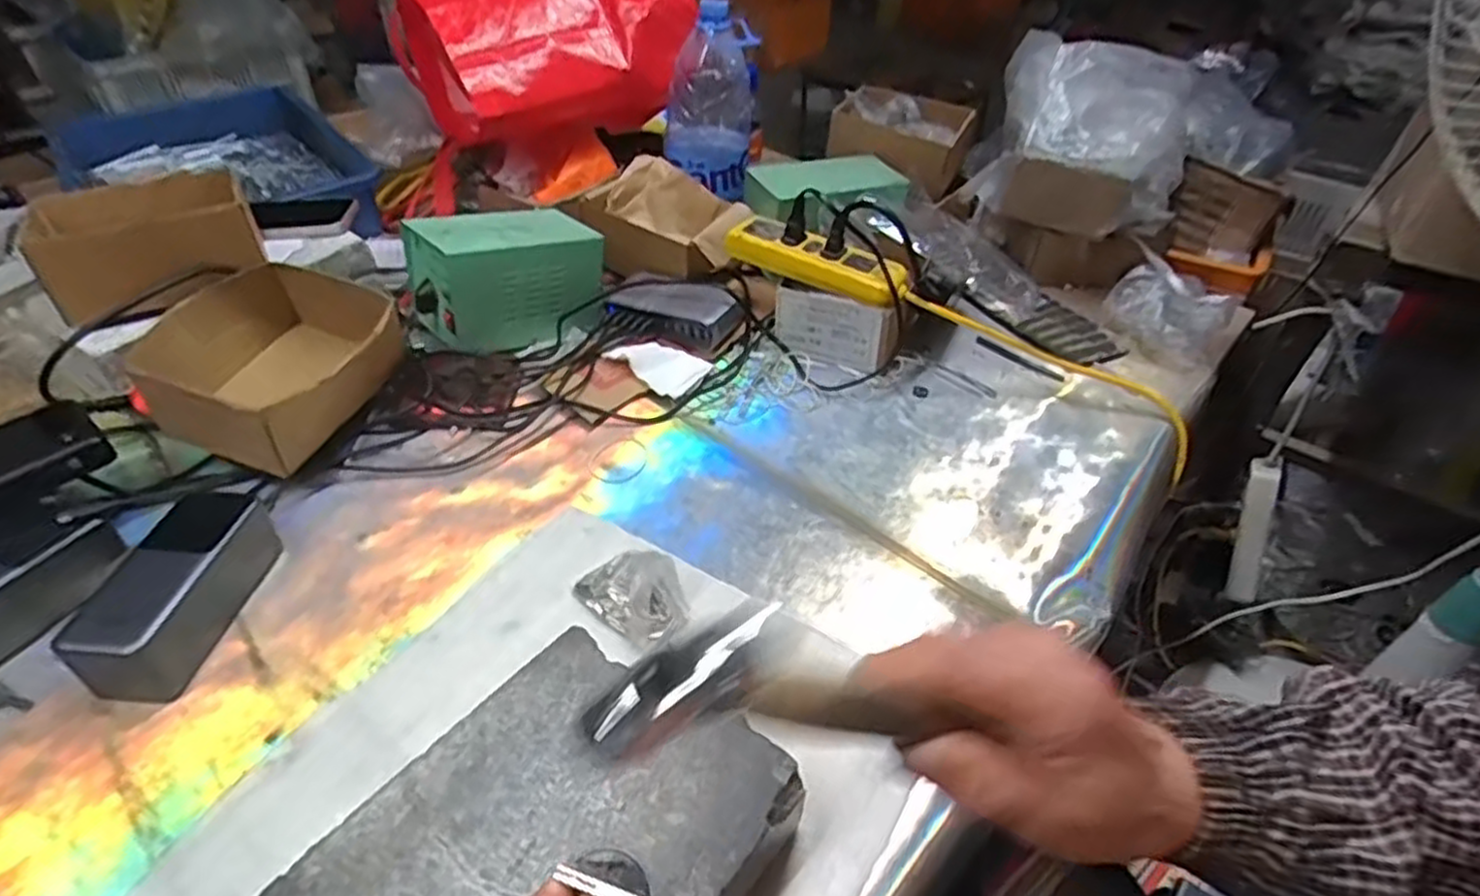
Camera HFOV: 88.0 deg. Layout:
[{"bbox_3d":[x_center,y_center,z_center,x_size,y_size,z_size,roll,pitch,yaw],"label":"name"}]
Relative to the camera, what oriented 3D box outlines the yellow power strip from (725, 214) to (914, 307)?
[{"bbox_3d":[0.074,-0.183,0.740,0.175,0.032,0.054,23,45,22],"label":"yellow power strip"}]

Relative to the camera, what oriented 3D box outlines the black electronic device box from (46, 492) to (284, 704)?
[{"bbox_3d":[-0.350,0.088,0.479,0.058,0.054,0.125,4,40,2],"label":"black electronic device box"}]

